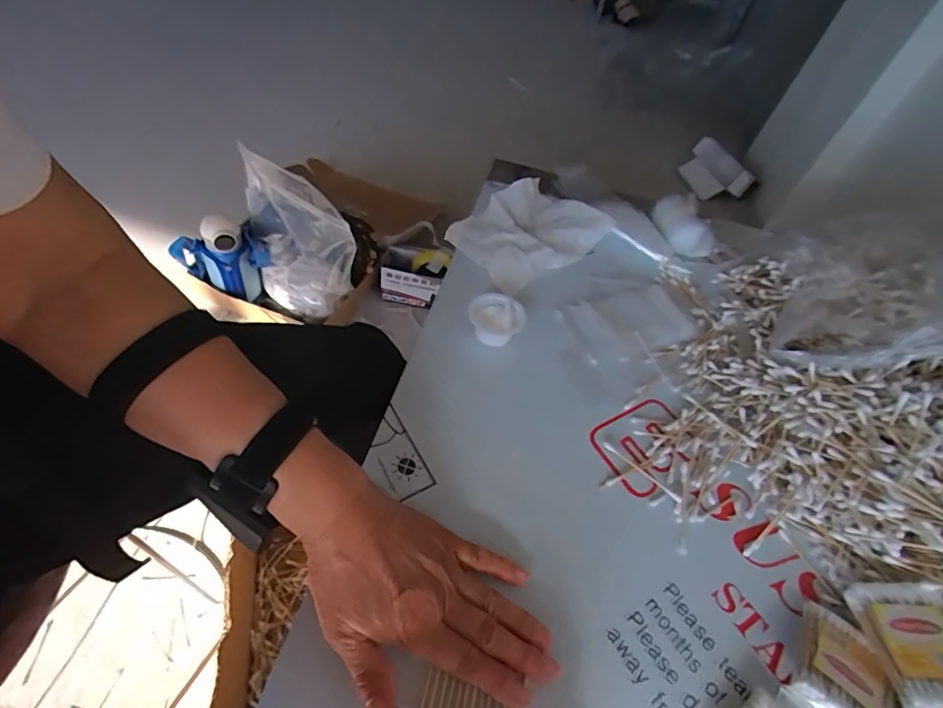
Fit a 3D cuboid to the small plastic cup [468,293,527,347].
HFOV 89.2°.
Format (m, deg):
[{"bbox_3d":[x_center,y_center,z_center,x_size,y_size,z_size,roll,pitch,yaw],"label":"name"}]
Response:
[{"bbox_3d":[0.024,-0.033,0.475,0.053,0.025,0.048,36,53,17],"label":"small plastic cup"}]

